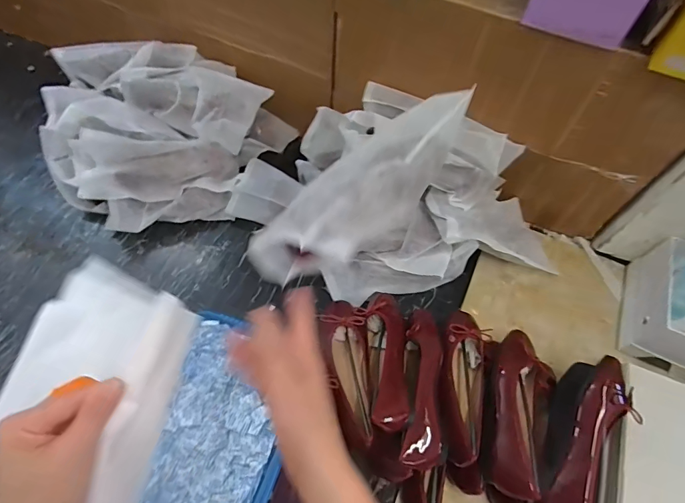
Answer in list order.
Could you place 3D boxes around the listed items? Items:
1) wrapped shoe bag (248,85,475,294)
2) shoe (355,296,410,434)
[{"bbox_3d":[0.033,-0.065,0.461,0.305,0.093,0.086,-38,67,-7],"label":"wrapped shoe bag"},{"bbox_3d":[0.065,0.161,0.628,0.079,0.055,0.242,2,46,-1],"label":"shoe"}]

